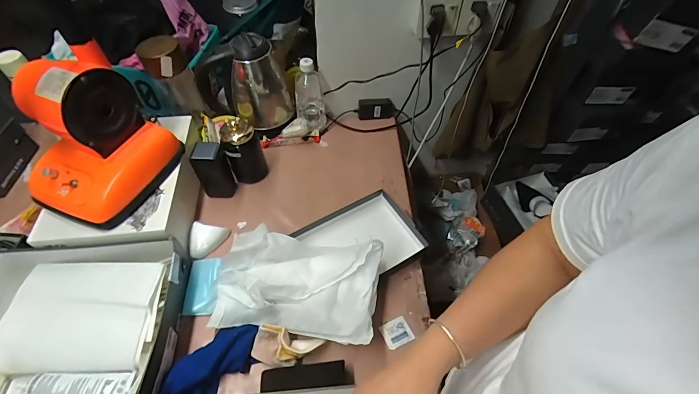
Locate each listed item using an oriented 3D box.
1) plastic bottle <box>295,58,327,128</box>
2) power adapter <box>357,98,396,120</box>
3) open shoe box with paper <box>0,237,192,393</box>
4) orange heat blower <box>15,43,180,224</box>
[{"bbox_3d":[-0.095,-0.255,0.821,0.072,0.184,0.056,-4,55,-5],"label":"plastic bottle"},{"bbox_3d":[0.074,-0.234,0.902,0.100,0.050,0.030,3,55,0],"label":"power adapter"},{"bbox_3d":[-0.468,0.213,0.549,0.363,0.083,0.250,-3,55,-5],"label":"open shoe box with paper"},{"bbox_3d":[-0.434,-0.099,0.555,0.170,0.200,0.208,21,56,12],"label":"orange heat blower"}]

